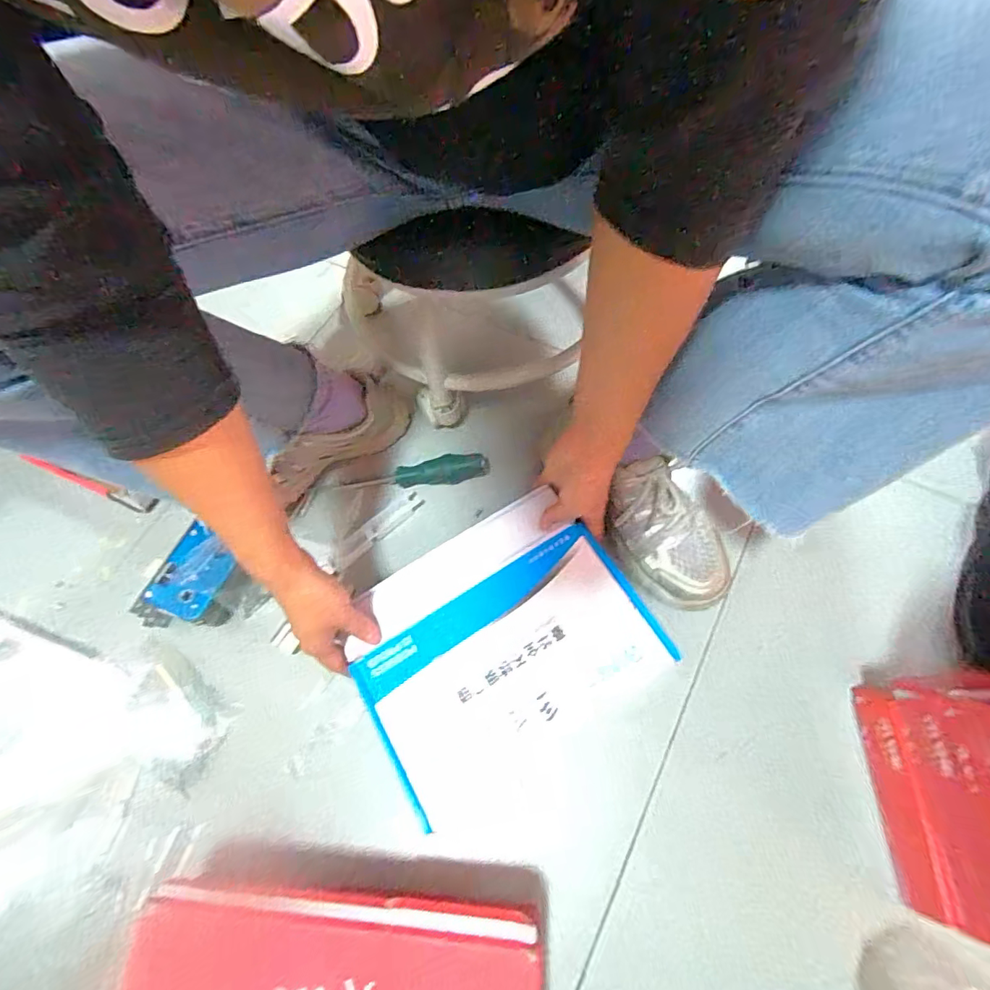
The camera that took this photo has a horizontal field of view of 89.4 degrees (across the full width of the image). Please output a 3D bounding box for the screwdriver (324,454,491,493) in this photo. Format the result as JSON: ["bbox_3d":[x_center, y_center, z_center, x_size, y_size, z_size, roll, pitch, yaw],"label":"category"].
[{"bbox_3d":[-0.099,-0.022,0.579,0.183,0.025,0.026,-10,65,-1],"label":"screwdriver"}]

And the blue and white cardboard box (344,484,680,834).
[{"bbox_3d":[0.006,0.137,0.454,0.247,0.034,0.232,-30,67,-10],"label":"blue and white cardboard box"}]

